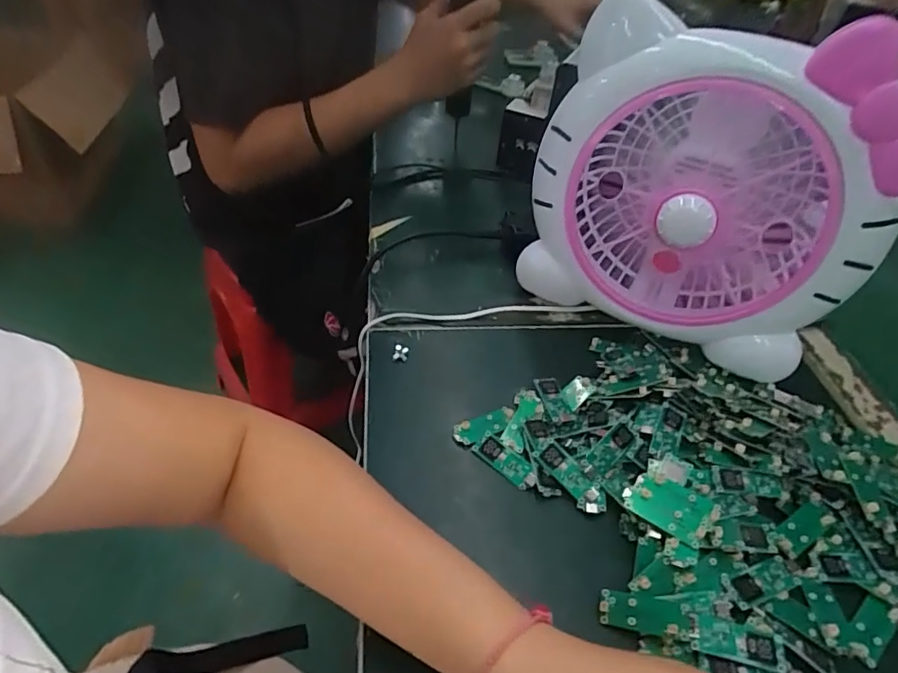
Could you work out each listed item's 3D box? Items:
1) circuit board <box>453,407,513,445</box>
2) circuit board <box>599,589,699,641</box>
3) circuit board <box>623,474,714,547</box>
[{"bbox_3d":[0.028,0.069,0.410,0.050,0.008,0.021,-17,49,-20],"label":"circuit board"},{"bbox_3d":[0.115,0.160,0.308,0.052,0.005,0.021,1,42,18],"label":"circuit board"},{"bbox_3d":[0.142,0.108,0.346,0.048,0.006,0.035,29,62,25],"label":"circuit board"}]

